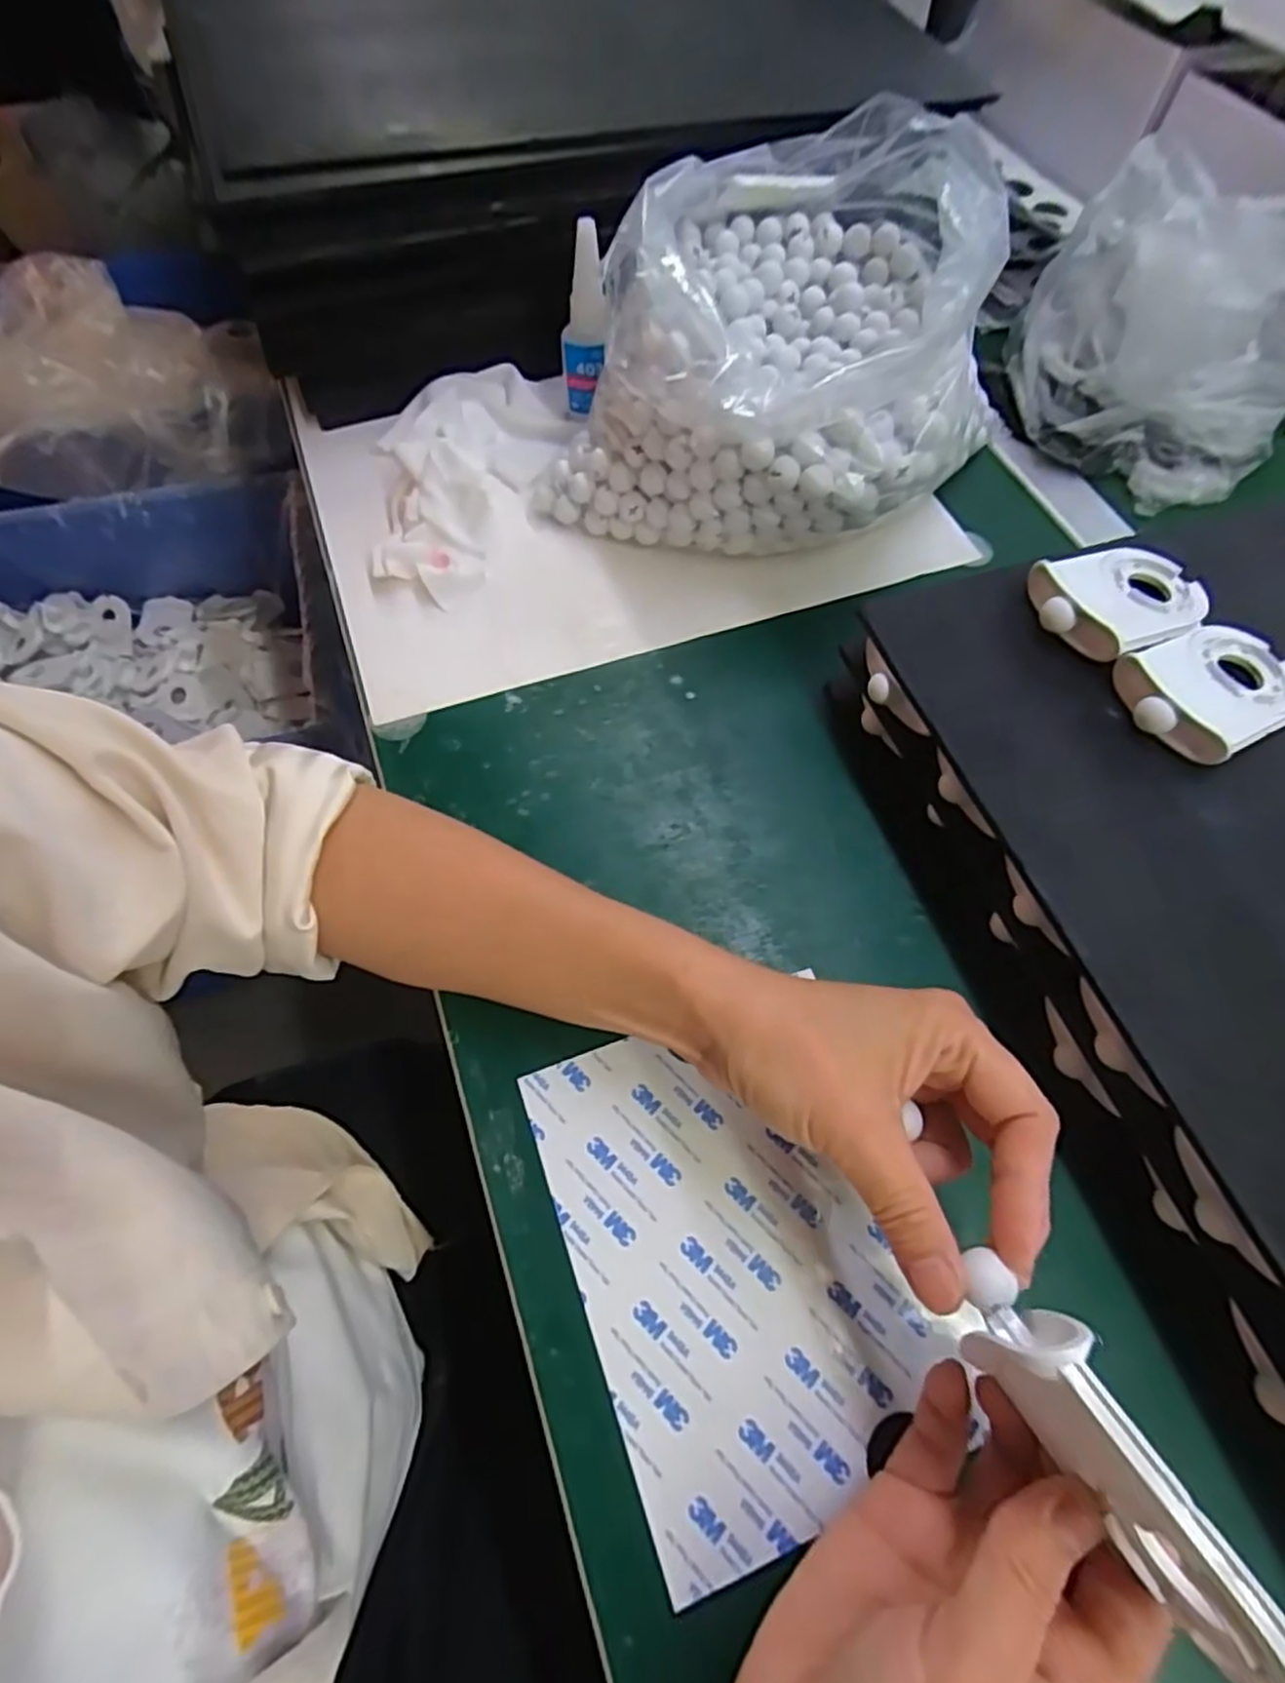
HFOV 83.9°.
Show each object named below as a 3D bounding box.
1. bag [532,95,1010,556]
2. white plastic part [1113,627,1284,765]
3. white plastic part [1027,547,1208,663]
[{"bbox_3d":[0.090,-0.283,0.409,0.201,0.142,0.244,31,67,13],"label":"bag"},{"bbox_3d":[0.254,-0.069,0.315,0.088,0.017,0.057,-22,66,-12],"label":"white plastic part"},{"bbox_3d":[0.227,-0.117,0.337,0.085,0.015,0.058,-23,66,-12],"label":"white plastic part"}]

